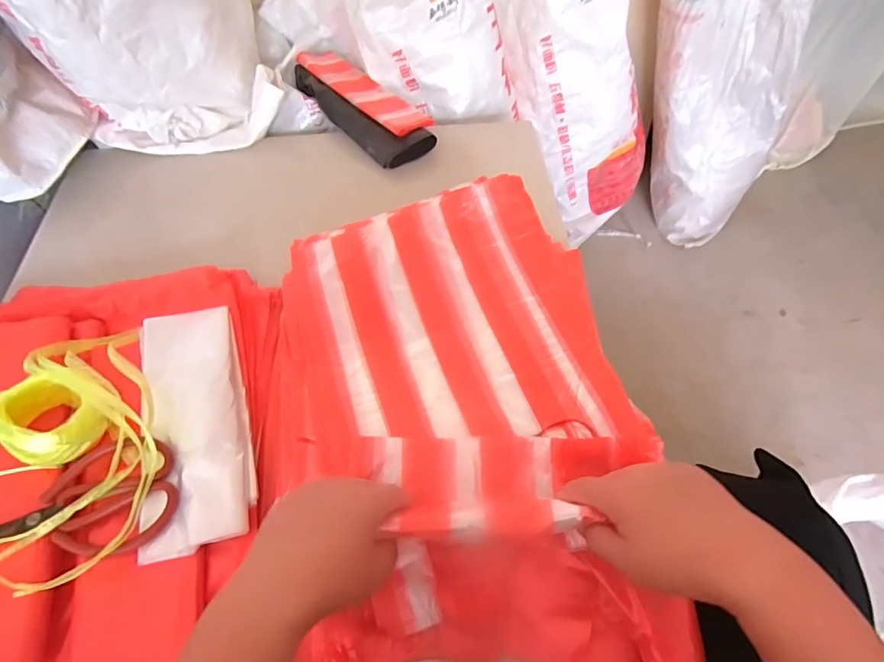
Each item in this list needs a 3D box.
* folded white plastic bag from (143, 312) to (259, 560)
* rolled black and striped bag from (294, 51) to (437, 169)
[{"bbox_3d":[-0.258,0.092,0.496,0.100,0.018,0.255,-8,63,-17],"label":"folded white plastic bag"},{"bbox_3d":[-0.144,-0.392,0.817,0.117,0.061,0.303,-39,62,-21],"label":"rolled black and striped bag"}]

